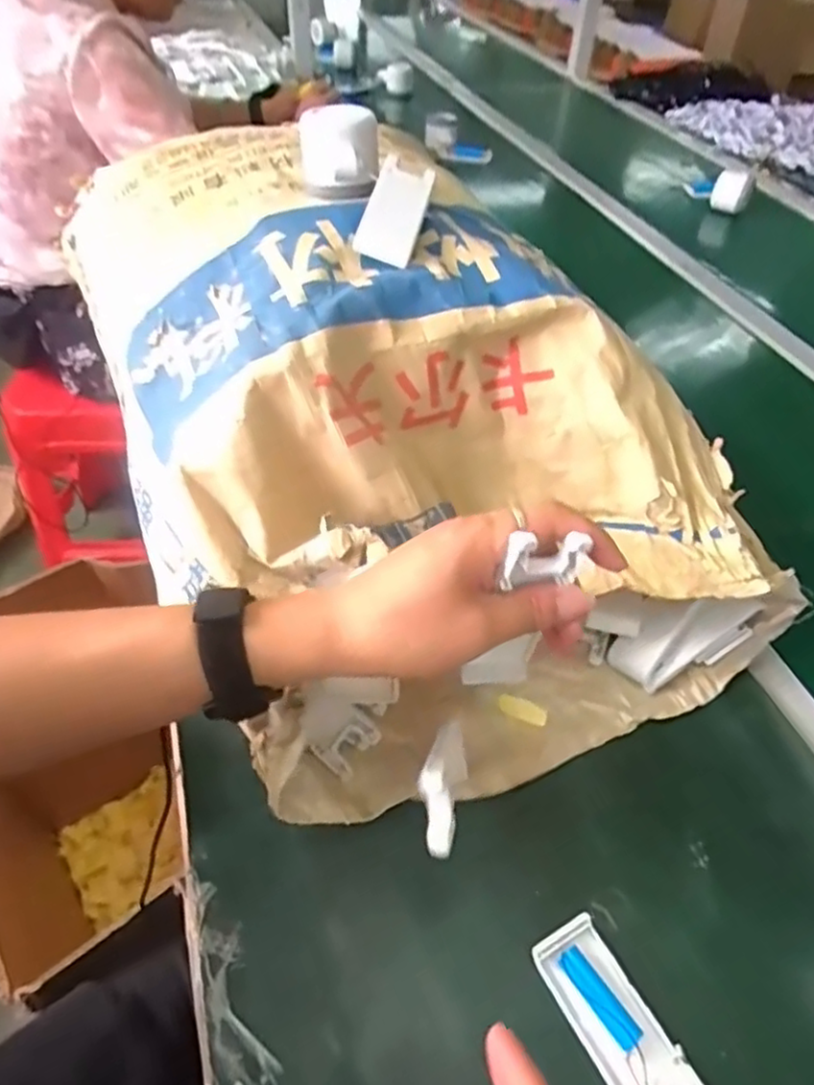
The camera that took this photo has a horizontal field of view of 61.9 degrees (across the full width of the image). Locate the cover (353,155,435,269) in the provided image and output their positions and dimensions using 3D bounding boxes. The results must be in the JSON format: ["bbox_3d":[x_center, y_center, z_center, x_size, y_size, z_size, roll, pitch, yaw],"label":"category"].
[{"bbox_3d":[-0.008,-0.228,0.466,0.039,0.013,0.093,11,66,6],"label":"cover"}]

